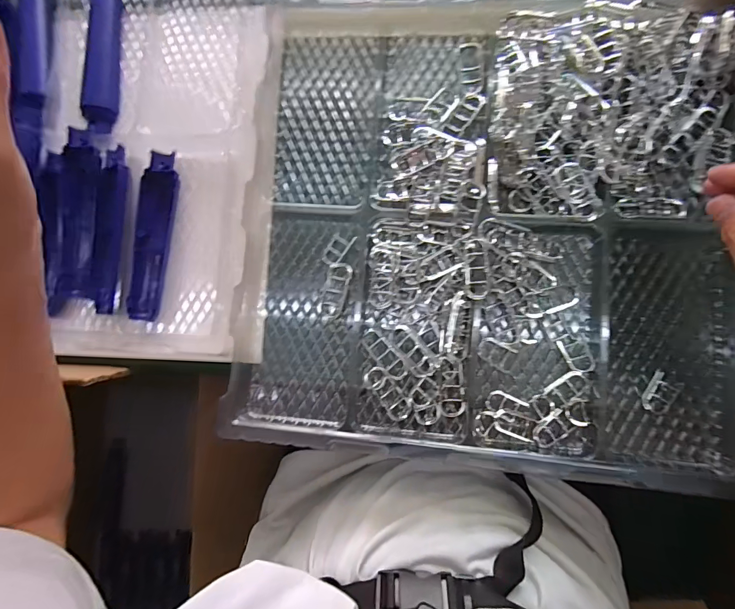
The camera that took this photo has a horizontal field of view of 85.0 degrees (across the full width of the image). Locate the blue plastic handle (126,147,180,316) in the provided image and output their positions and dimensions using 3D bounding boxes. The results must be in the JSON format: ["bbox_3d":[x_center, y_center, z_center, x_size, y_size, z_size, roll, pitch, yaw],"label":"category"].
[{"bbox_3d":[-0.213,-0.067,0.395,0.034,0.014,0.162,8,84,7],"label":"blue plastic handle"}]

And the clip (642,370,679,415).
[{"bbox_3d":[0.248,0.076,0.339,0.026,0.010,0.034,27,86,8],"label":"clip"}]

